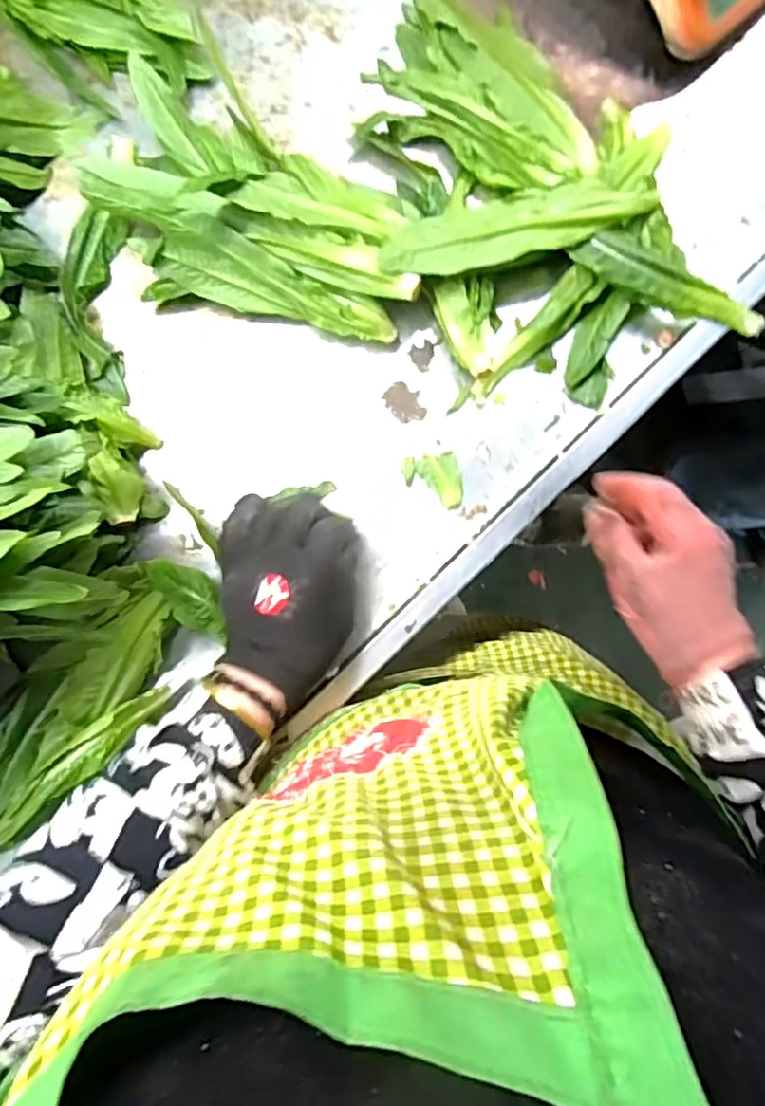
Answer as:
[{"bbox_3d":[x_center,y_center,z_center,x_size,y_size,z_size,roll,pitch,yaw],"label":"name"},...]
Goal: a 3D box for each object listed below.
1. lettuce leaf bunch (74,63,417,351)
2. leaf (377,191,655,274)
[{"bbox_3d":[-0.092,-0.254,0.477,0.233,0.061,0.143,10,90,0],"label":"lettuce leaf bunch"},{"bbox_3d":[0.100,-0.240,0.467,0.205,0.021,0.046,-10,90,0],"label":"leaf"}]

